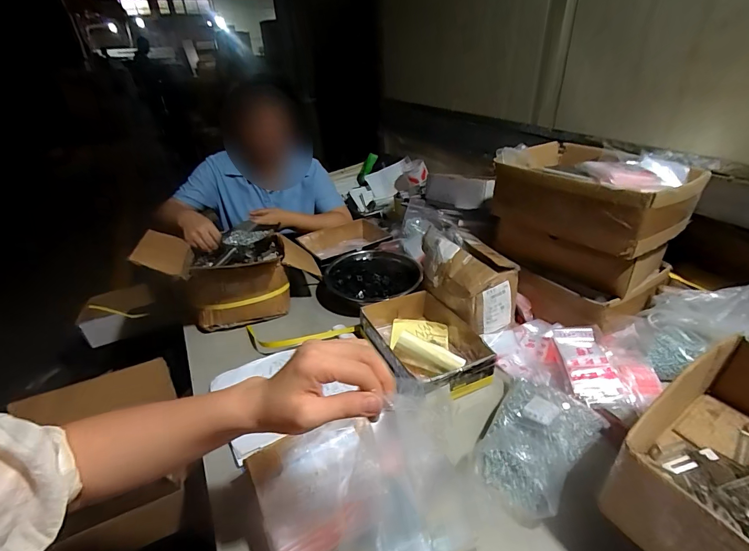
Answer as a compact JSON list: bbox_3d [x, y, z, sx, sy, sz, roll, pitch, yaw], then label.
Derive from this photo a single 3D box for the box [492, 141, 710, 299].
[{"bbox_3d":[0.455,-0.136,0.831,0.277,0.226,0.334,-18,35,-23],"label":"box"}]

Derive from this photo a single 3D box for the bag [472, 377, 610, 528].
[{"bbox_3d":[0.252,0.252,0.600,0.142,0.084,0.215,25,41,37],"label":"bag"}]

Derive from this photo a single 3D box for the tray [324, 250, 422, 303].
[{"bbox_3d":[-0.002,-0.004,0.990,0.246,0.027,0.229,-2,32,1],"label":"tray"}]

